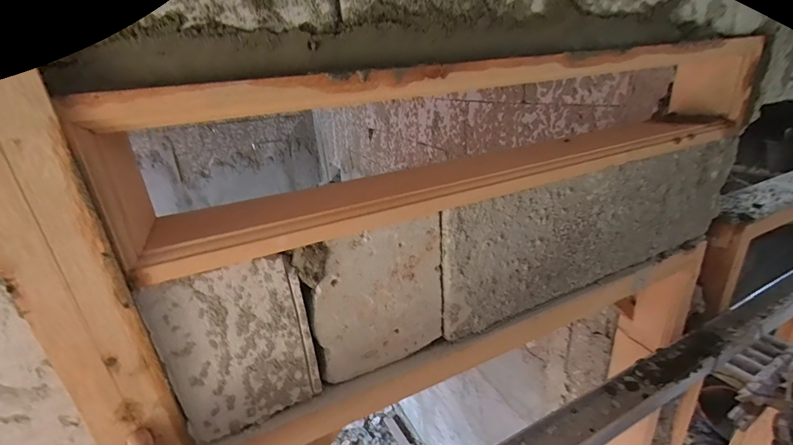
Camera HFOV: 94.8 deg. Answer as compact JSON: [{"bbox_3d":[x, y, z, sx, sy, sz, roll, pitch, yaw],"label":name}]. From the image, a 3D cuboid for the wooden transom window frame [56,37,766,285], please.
[{"bbox_3d":[0.146,-0.112,0.448,0.837,0.157,0.098,-13,24,-19],"label":"wooden transom window frame"}]

